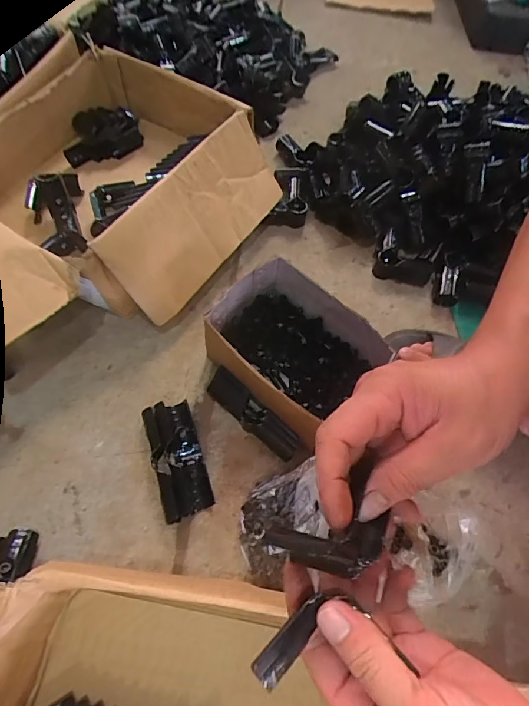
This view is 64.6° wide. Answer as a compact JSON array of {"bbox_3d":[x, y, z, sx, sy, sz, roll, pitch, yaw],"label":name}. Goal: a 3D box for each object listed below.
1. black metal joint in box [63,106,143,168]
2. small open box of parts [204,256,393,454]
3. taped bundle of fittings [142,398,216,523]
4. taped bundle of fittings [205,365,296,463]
[{"bbox_3d":[-0.278,-0.377,0.710,0.126,0.038,0.111,-19,64,-13],"label":"black metal joint in box"},{"bbox_3d":[0.034,-0.004,0.518,0.189,0.094,0.149,40,66,18],"label":"small open box of parts"},{"bbox_3d":[-0.100,0.120,0.484,0.053,0.025,0.131,-15,63,-11],"label":"taped bundle of fittings"},{"bbox_3d":[-0.013,0.073,0.511,0.133,0.029,0.039,41,97,15],"label":"taped bundle of fittings"}]

